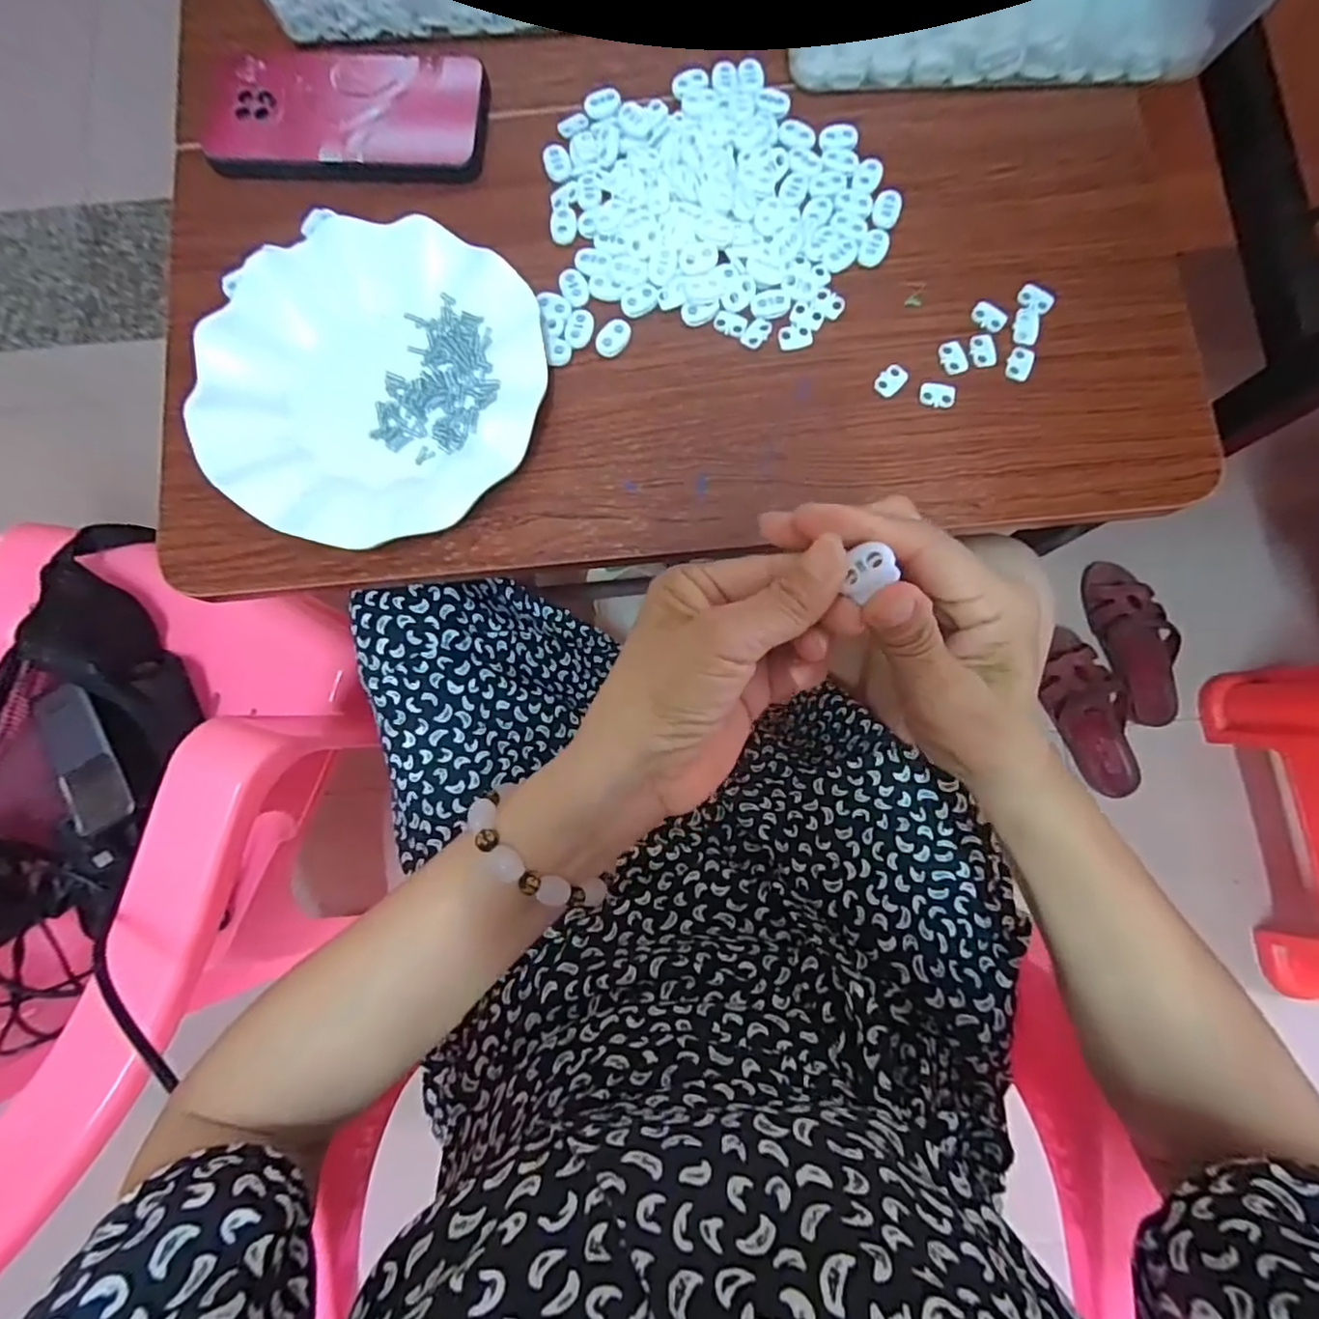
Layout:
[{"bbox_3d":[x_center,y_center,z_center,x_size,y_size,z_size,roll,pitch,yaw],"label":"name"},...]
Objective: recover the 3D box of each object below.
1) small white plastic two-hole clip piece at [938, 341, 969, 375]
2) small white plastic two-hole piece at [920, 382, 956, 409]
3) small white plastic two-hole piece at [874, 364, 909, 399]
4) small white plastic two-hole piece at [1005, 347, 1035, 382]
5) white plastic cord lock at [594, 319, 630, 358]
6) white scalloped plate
[{"bbox_3d":[0.164,-0.169,0.354,0.014,0.004,0.019,-18,83,-2],"label":"small white plastic two-hole clip piece"},{"bbox_3d":[0.154,-0.146,0.350,0.019,0.004,0.014,6,82,2],"label":"small white plastic two-hole piece"},{"bbox_3d":[0.129,-0.155,0.353,0.014,0.004,0.019,39,85,5],"label":"small white plastic two-hole piece"},{"bbox_3d":[0.200,-0.164,0.352,0.013,0.004,0.019,19,83,2],"label":"small white plastic two-hole piece"},{"bbox_3d":[-0.026,-0.184,0.362,0.014,0.004,0.024,40,85,6],"label":"white plastic cord lock"},{"bbox_3d":[-0.159,-0.153,0.346,0.182,0.023,0.177,0,82,1],"label":"white scalloped plate"}]

